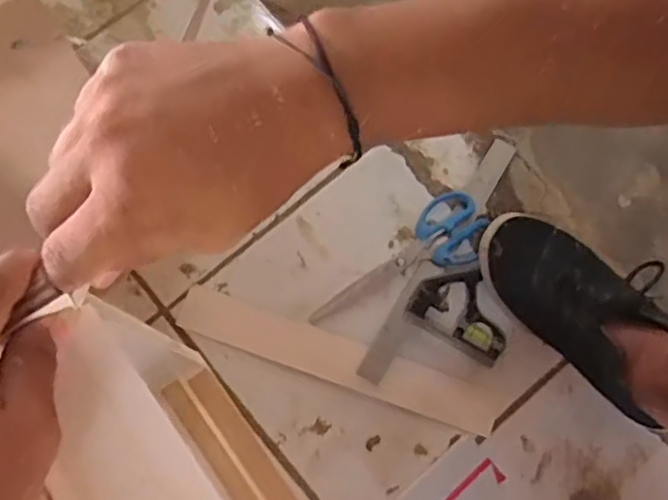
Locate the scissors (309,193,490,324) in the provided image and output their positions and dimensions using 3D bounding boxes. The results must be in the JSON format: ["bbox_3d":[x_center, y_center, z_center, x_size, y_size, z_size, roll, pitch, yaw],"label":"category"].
[{"bbox_3d":[0.079,0.020,0.674,0.209,0.022,0.072,-43,81,-10],"label":"scissors"}]

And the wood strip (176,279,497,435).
[{"bbox_3d":[0.005,0.109,0.662,0.326,0.007,0.046,19,76,3],"label":"wood strip"}]

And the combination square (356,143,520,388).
[{"bbox_3d":[0.146,0.024,0.676,0.110,0.024,0.296,31,77,6],"label":"combination square"}]

